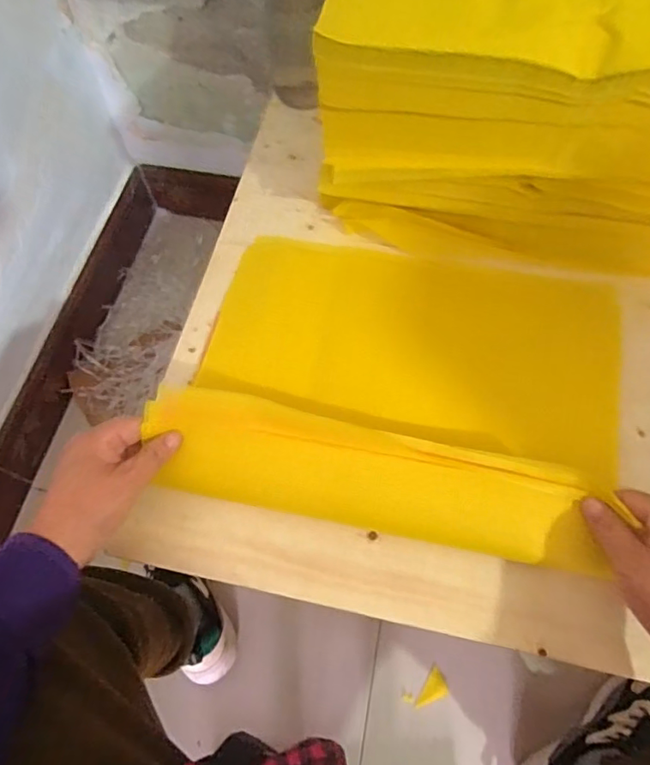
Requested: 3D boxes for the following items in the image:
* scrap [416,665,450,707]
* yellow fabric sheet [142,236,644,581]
[{"bbox_3d":[0.150,0.422,0.710,0.031,0.004,0.056,30,69,14],"label":"scrap"},{"bbox_3d":[0.068,-0.013,0.439,0.355,0.060,0.270,11,66,7],"label":"yellow fabric sheet"}]

